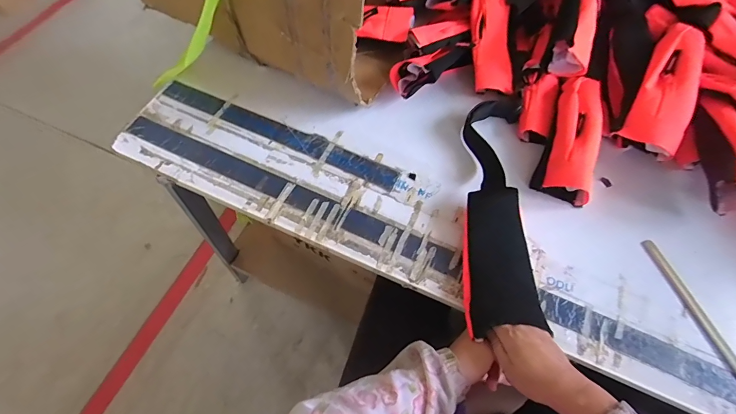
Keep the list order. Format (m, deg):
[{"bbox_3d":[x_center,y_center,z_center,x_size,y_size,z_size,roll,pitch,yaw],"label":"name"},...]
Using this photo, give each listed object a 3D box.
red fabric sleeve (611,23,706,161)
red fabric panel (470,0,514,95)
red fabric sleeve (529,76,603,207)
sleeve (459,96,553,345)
[{"bbox_3d":[0.507,-0.198,0.647,0.096,0.042,0.223,25,79,10],"label":"red fabric sleeve"},{"bbox_3d":[0.226,-0.312,0.704,0.077,0.033,0.207,-3,89,-5],"label":"red fabric panel"},{"bbox_3d":[0.347,-0.119,0.654,0.080,0.068,0.216,19,63,7],"label":"red fabric sleeve"},{"bbox_3d":[0.200,-0.010,0.595,0.108,0.053,0.396,6,63,0],"label":"sleeve"}]

